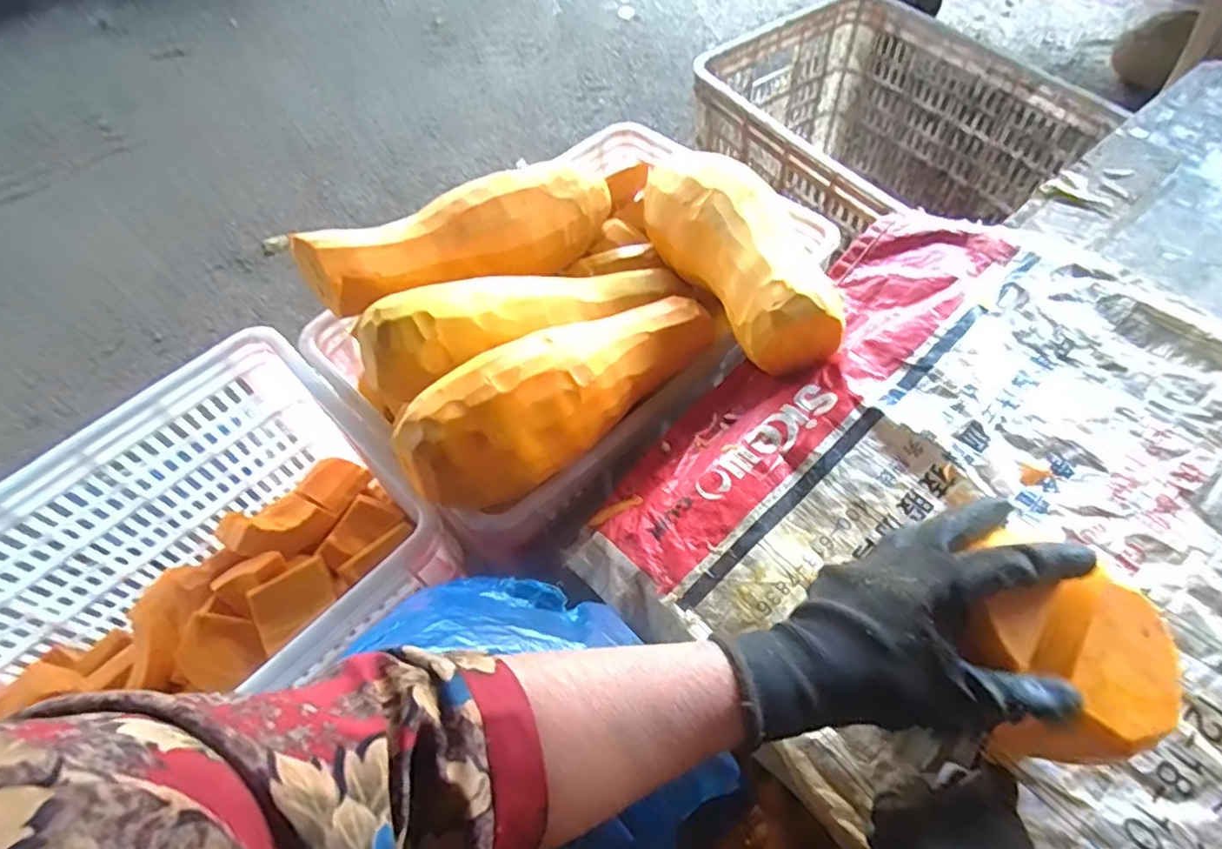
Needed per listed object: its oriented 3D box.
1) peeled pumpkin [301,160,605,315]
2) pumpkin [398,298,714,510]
[{"bbox_3d":[-0.144,-0.201,0.692,0.348,0.092,0.096,-27,59,-31],"label":"peeled pumpkin"},{"bbox_3d":[-0.033,-0.036,0.574,0.314,0.102,0.099,-31,61,-29],"label":"pumpkin"}]

